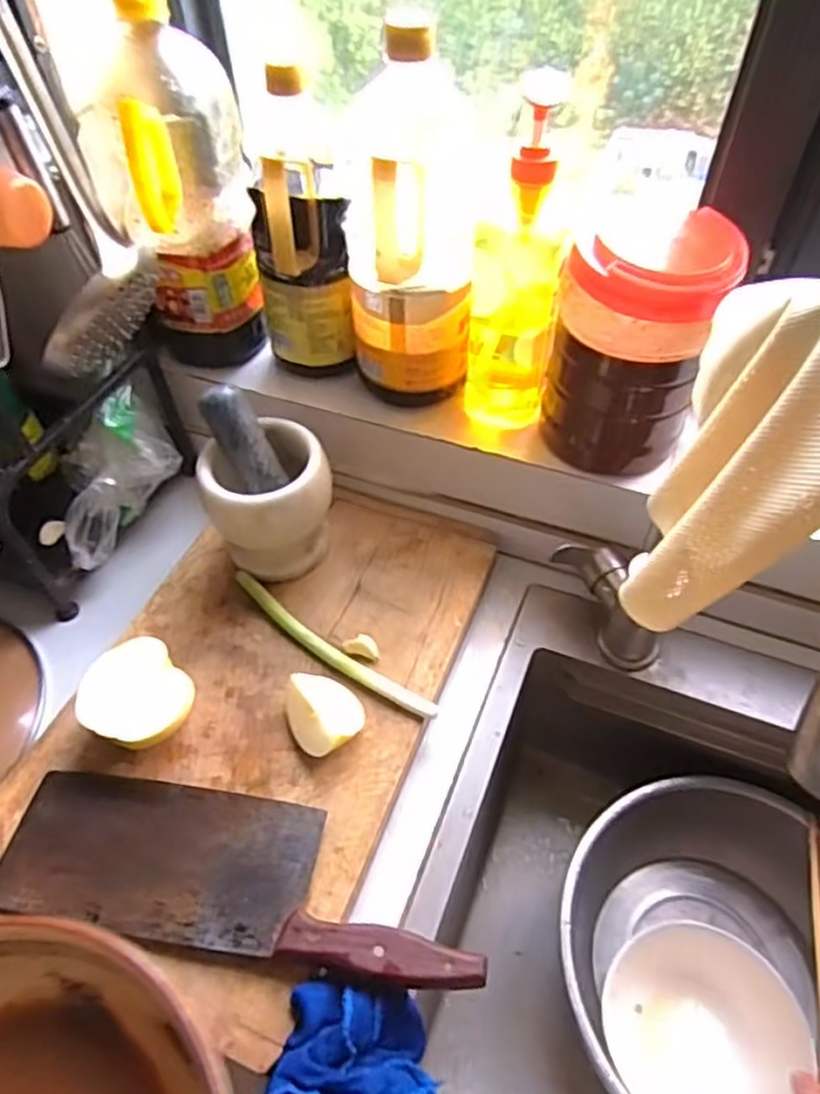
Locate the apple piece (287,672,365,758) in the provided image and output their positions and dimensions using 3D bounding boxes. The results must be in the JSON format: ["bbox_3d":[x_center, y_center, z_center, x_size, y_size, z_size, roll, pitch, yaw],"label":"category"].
[{"bbox_3d":[-0.070,0.130,0.541,0.055,0.034,0.069,-31,56,-21],"label":"apple piece"}]

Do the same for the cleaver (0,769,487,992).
[{"bbox_3d":[-0.121,0.221,0.472,0.332,0.028,0.100,6,51,7],"label":"cleaver"}]

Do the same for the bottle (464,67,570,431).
[{"bbox_3d":[0.087,-0.220,0.561,0.069,0.264,0.059,4,51,6],"label":"bottle"}]

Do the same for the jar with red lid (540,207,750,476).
[{"bbox_3d":[0.180,-0.171,0.560,0.118,0.208,0.125,-1,51,1],"label":"jar with red lid"}]

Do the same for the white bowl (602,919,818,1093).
[{"bbox_3d":[0.247,0.408,0.582,0.156,0.045,0.156,-13,62,26],"label":"white bowl"}]

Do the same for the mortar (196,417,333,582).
[{"bbox_3d":[-0.124,-0.036,0.623,0.107,0.117,0.088,-16,52,-10],"label":"mortar"}]

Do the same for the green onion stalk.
[{"bbox_3d":[-0.073,0.084,0.593,0.224,0.012,0.024,30,58,23],"label":"green onion stalk"}]

